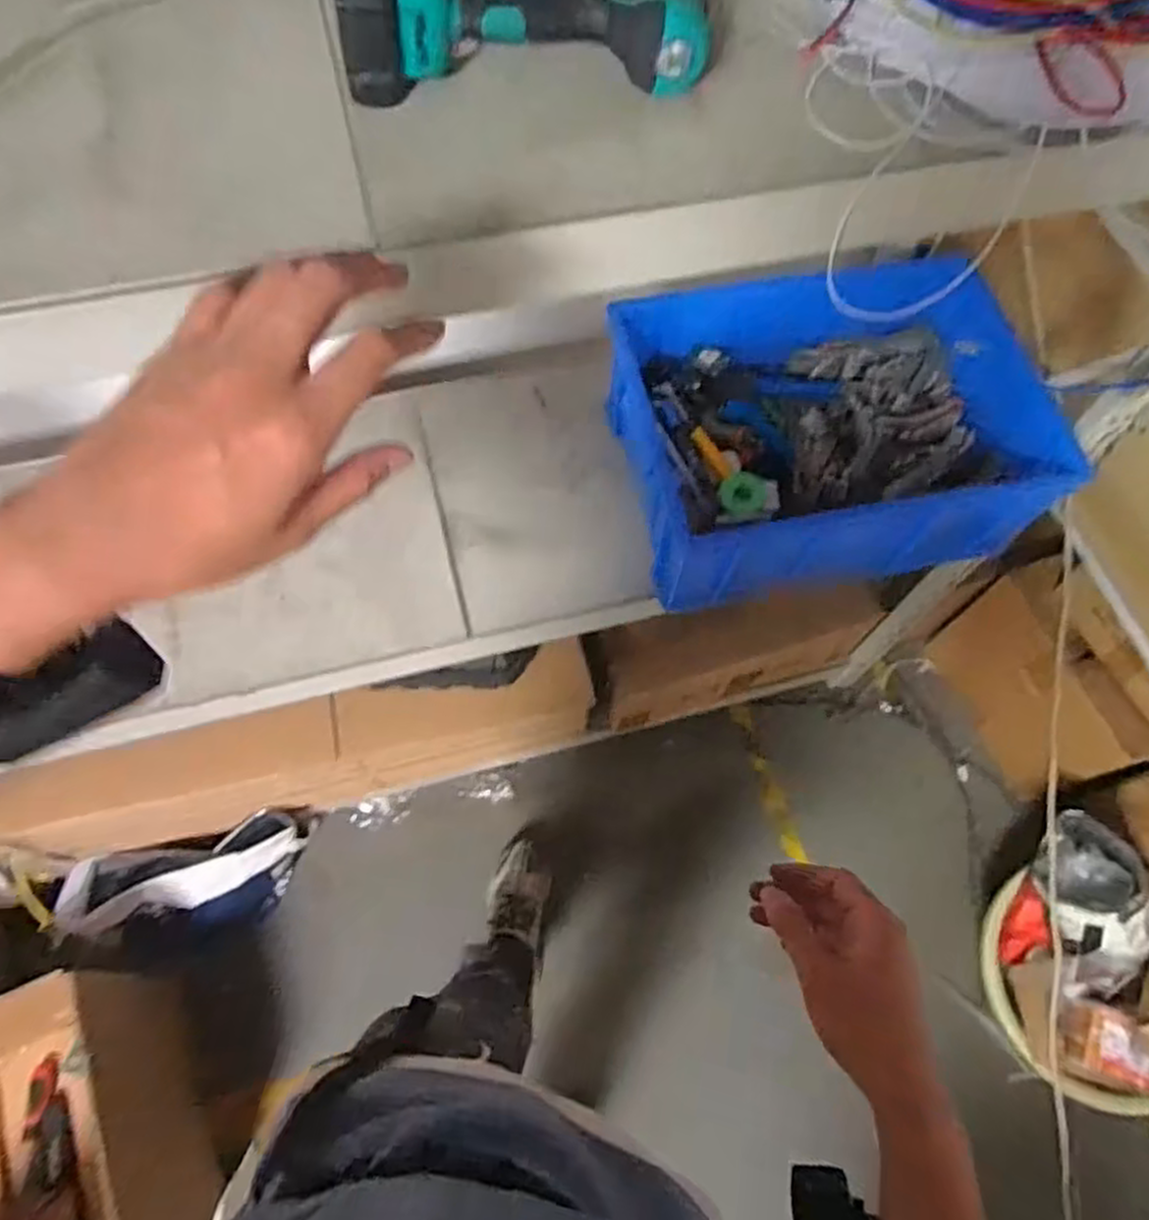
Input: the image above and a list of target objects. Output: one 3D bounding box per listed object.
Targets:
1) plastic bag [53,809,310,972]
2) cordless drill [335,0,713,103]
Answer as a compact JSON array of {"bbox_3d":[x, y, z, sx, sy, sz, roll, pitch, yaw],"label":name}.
[{"bbox_3d":[-0.621,0.475,1.276,0.362,0.190,0.167,-14,66,-8],"label":"plastic bag"},{"bbox_3d":[-0.030,-0.394,0.469,0.213,0.070,0.156,-3,65,-3],"label":"cordless drill"}]

